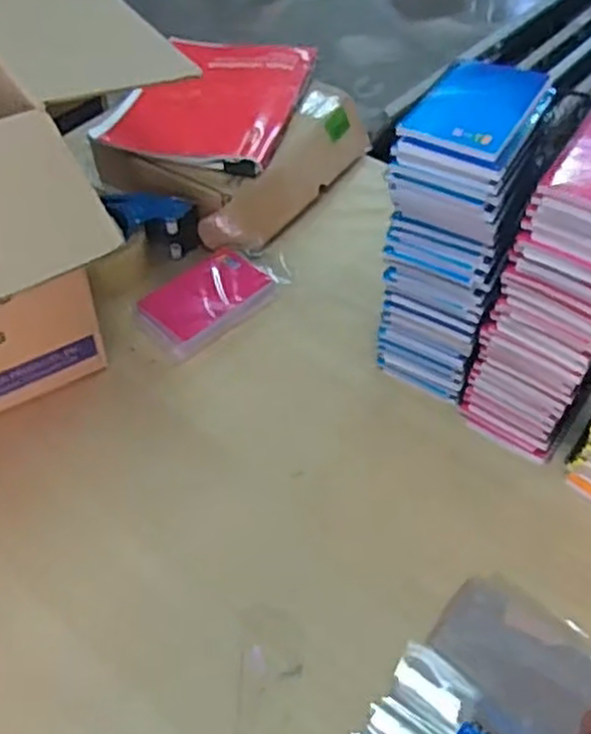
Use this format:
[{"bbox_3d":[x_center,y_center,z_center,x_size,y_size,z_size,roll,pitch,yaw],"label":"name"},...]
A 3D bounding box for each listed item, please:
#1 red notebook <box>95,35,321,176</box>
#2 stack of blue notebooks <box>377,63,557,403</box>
[{"bbox_3d":[-0.113,-0.338,0.952,0.223,0.035,0.269,13,46,7],"label":"red notebook"},{"bbox_3d":[0.147,-0.120,0.700,0.103,0.280,0.138,20,52,15],"label":"stack of blue notebooks"}]

